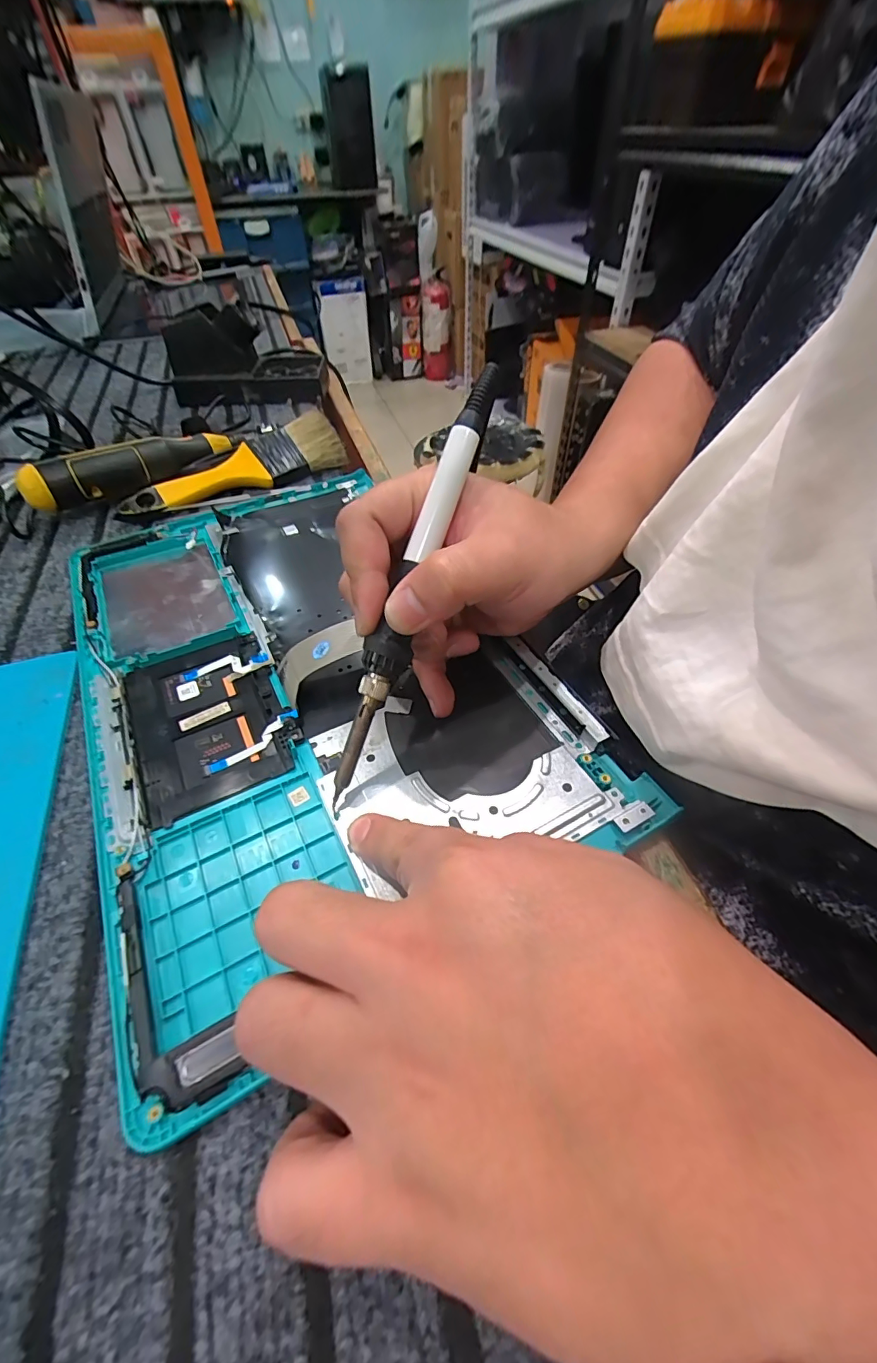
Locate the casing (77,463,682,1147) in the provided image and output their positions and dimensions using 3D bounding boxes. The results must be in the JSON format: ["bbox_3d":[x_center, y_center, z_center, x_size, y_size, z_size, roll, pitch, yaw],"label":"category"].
[{"bbox_3d":[-0.079,-0.018,0.272,0.228,0.023,0.345,-23,54,-18],"label":"casing"}]

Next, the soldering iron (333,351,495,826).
[{"bbox_3d":[-0.012,-0.040,0.210,0.017,0.015,0.201,20,90,16],"label":"soldering iron"}]

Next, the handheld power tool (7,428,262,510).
[{"bbox_3d":[-0.238,-0.188,0.400,0.027,0.036,0.193,37,60,27],"label":"handheld power tool"}]

